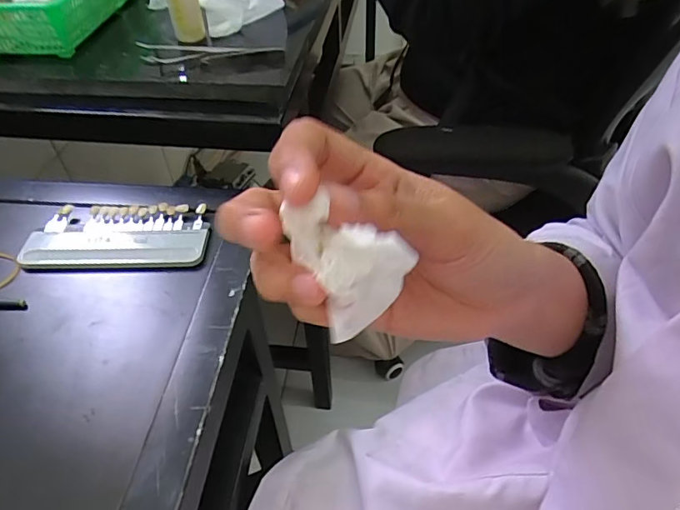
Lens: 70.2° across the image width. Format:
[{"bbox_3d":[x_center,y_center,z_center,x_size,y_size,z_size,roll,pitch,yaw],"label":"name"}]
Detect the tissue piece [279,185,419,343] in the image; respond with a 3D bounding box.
[{"bbox_3d":[0.002,0.002,0.157,0.023,0.043,0.032,-33,54,-26],"label":"tissue piece"}]

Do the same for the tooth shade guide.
[{"bbox_3d":[-0.185,-0.017,0.410,0.144,0.008,0.071,-2,46,1],"label":"tooth shade guide"}]

